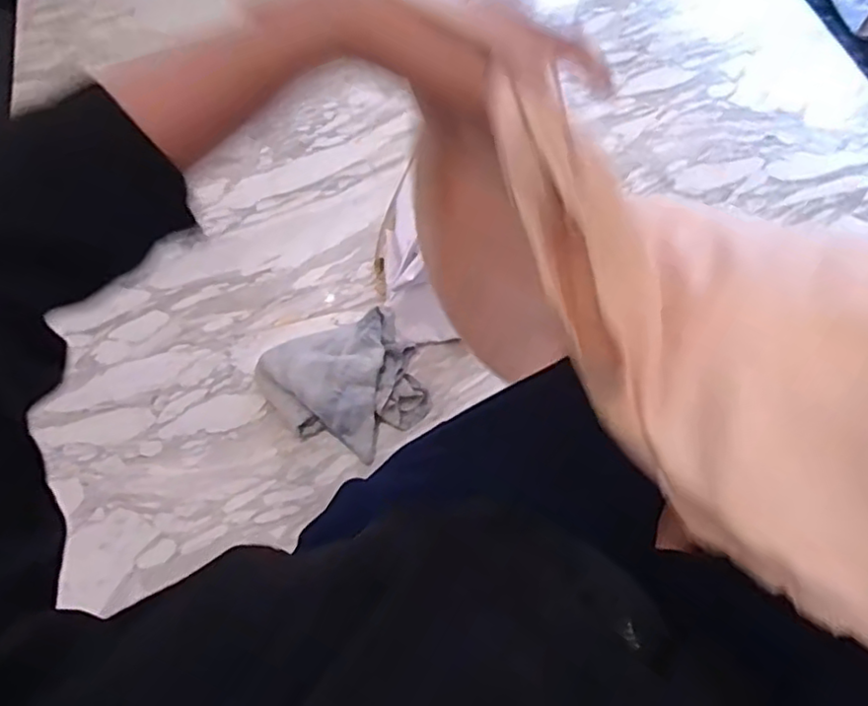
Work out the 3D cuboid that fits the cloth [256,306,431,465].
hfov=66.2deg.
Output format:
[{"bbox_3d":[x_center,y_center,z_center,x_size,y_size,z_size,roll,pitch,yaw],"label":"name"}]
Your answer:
[{"bbox_3d":[-0.155,0.054,1.251,0.262,0.085,0.262,-38,67,-15],"label":"cloth"}]

